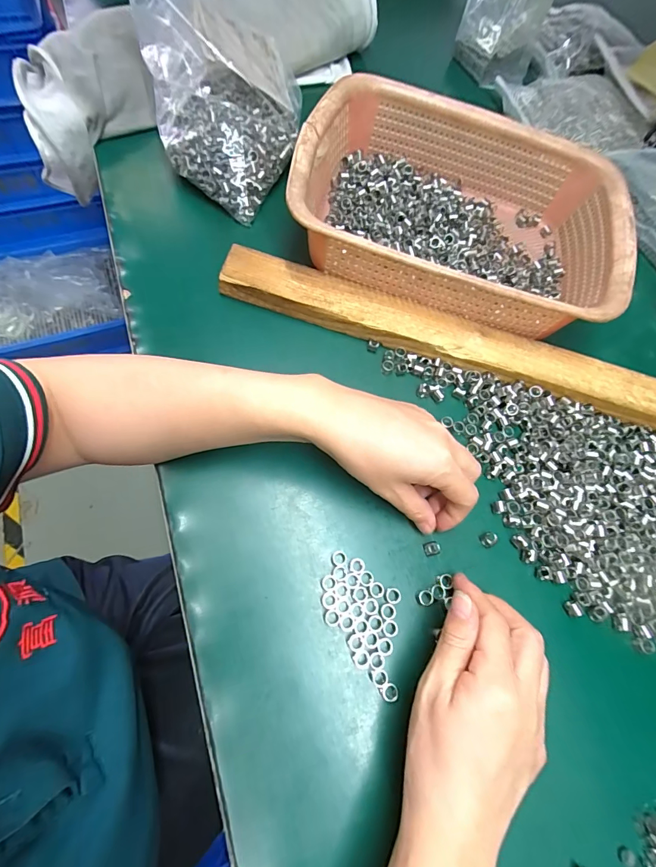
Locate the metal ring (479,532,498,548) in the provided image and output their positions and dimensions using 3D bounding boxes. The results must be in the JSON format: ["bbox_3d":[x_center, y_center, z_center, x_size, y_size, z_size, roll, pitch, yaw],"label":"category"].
[{"bbox_3d":[0.123,0.082,0.298,0.010,0.009,0.011,2,69,-4],"label":"metal ring"}]

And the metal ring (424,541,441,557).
[{"bbox_3d":[0.078,0.087,0.292,0.011,0.007,0.010,-10,70,-6],"label":"metal ring"}]

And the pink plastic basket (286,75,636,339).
[{"bbox_3d":[0.122,-0.206,0.358,0.282,0.080,0.205,14,69,0],"label":"pink plastic basket"}]

